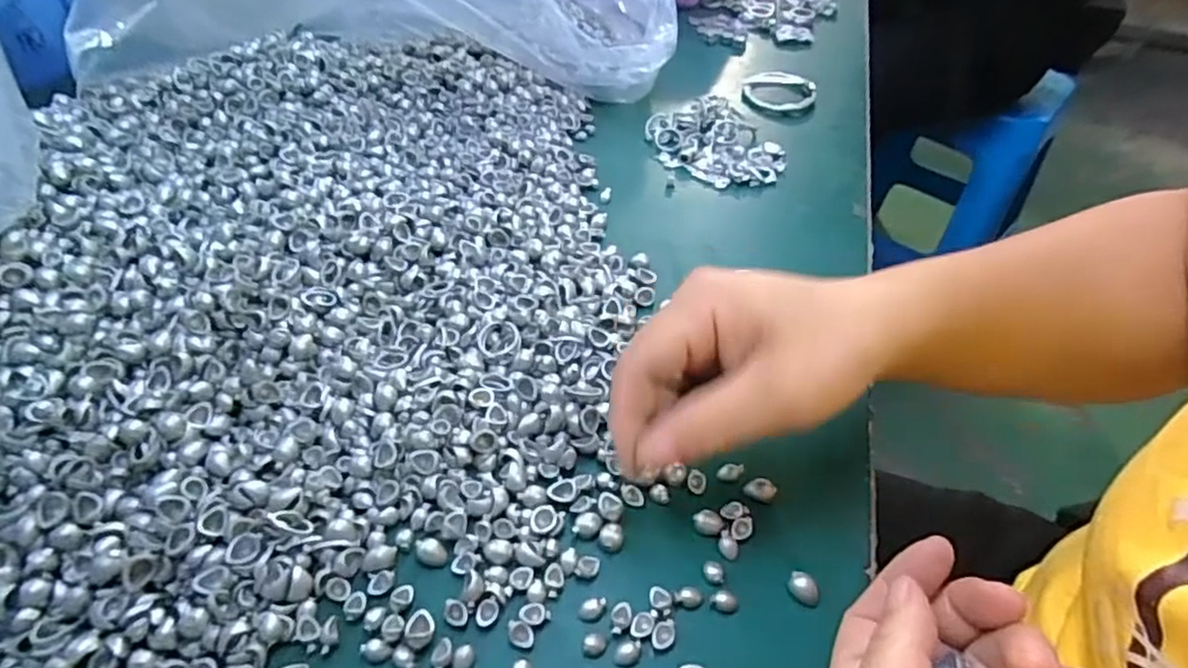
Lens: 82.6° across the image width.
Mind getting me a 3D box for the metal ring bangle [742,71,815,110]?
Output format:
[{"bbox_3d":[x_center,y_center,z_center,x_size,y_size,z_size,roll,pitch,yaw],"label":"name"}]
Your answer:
[{"bbox_3d":[0.155,-0.204,0.563,0.058,0.009,0.062,17,46,12],"label":"metal ring bangle"}]

